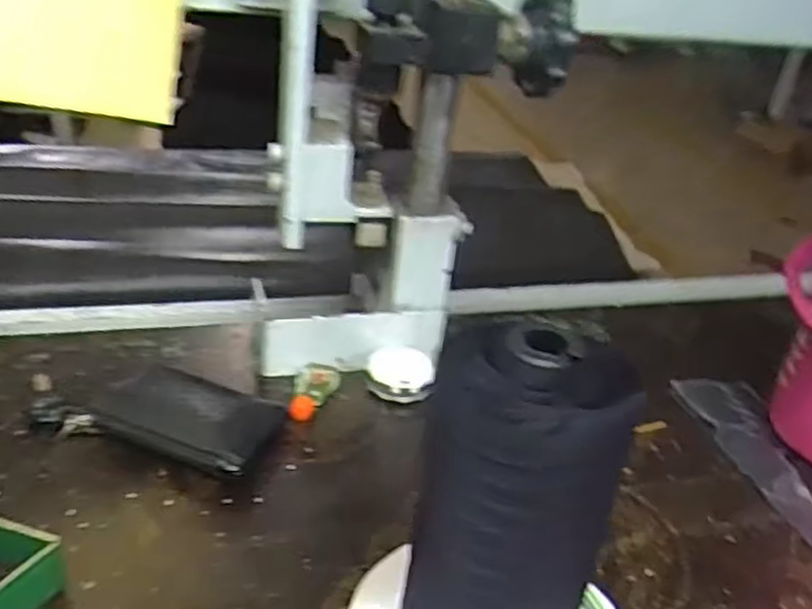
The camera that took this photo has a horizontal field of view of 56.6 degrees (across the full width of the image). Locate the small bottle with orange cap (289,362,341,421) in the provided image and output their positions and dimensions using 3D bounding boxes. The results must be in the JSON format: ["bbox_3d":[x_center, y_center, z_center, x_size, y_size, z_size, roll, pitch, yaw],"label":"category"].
[{"bbox_3d":[-0.063,0.060,0.531,0.029,0.015,0.059,7,28,0],"label":"small bottle with orange cap"}]

